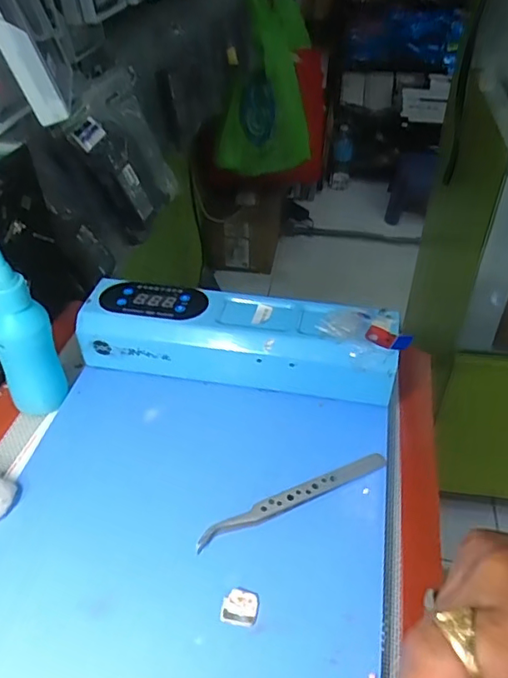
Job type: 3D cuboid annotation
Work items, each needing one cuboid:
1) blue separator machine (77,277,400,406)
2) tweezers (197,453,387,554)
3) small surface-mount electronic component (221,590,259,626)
[{"bbox_3d":[-0.012,0.000,0.365,0.204,0.054,0.048,7,43,9],"label":"blue separator machine"},{"bbox_3d":[0.023,0.087,0.300,0.118,0.007,0.012,-19,45,-18],"label":"tweezers"},{"bbox_3d":[-0.007,0.128,0.259,0.016,0.004,0.015,6,43,8],"label":"small surface-mount electronic component"}]

